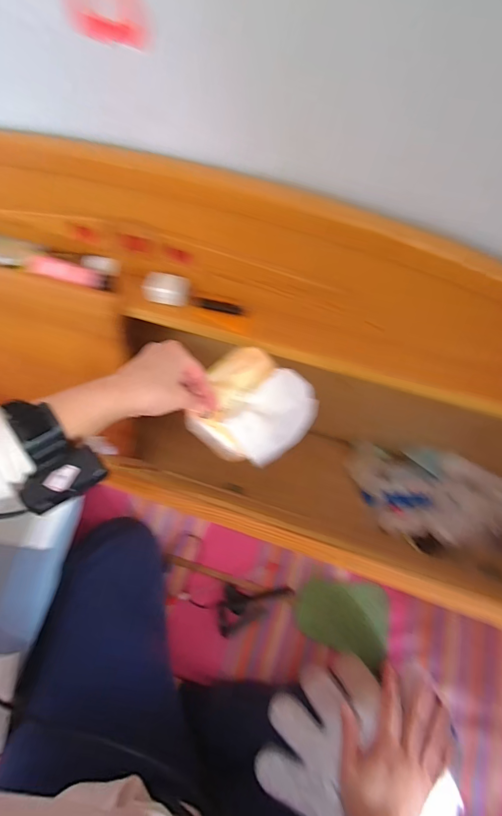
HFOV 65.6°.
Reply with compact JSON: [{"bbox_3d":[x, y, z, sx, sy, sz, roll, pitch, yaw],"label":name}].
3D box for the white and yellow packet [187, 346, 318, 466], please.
[{"bbox_3d":[0.002,0.005,0.504,0.144,0.050,0.145,41,73,-21],"label":"white and yellow packet"}]

